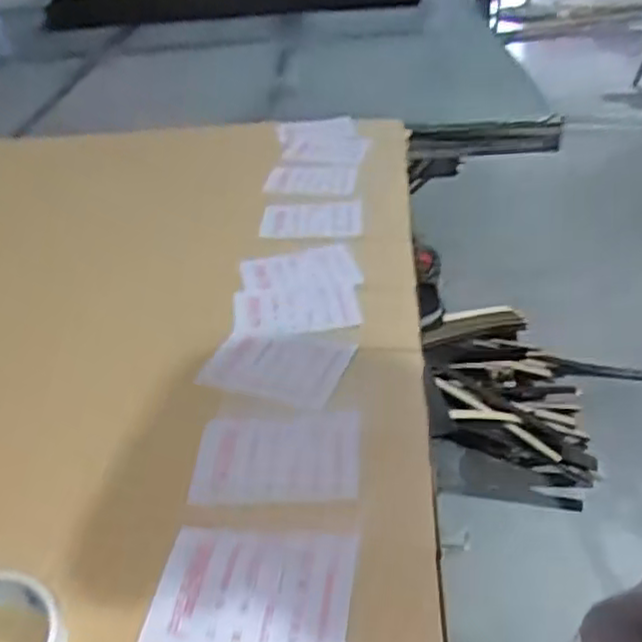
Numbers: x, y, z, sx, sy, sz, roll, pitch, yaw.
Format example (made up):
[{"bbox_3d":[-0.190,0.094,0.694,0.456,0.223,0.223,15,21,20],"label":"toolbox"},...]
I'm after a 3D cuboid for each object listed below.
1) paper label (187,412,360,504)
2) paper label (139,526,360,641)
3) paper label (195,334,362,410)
[{"bbox_3d":[-0.028,0.090,0.473,0.105,0.005,0.081,-1,32,0],"label":"paper label"},{"bbox_3d":[-0.036,0.146,0.386,0.104,0.005,0.078,1,36,9],"label":"paper label"},{"bbox_3d":[-0.036,0.035,0.550,0.102,0.011,0.090,11,33,19],"label":"paper label"}]

